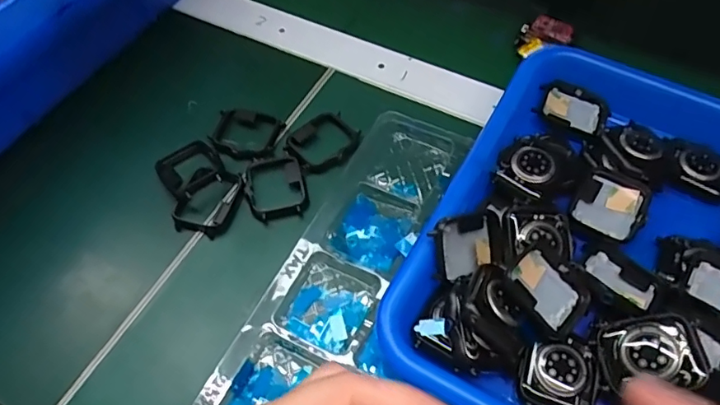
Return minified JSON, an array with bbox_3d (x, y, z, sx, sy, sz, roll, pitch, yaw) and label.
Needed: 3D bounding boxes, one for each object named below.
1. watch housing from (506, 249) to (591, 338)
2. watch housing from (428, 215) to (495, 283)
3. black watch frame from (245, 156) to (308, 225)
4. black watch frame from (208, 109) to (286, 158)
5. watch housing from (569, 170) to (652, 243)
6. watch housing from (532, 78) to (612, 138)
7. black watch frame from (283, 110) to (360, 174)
[{"bbox_3d":[0.094,0.044,0.264,0.041,0.008,0.036,45,58,4],"label":"watch housing"},{"bbox_3d":[0.054,0.023,0.276,0.042,0.006,0.031,-10,90,-35],"label":"watch housing"},{"bbox_3d":[-0.053,-0.009,0.336,0.037,0.008,0.048,-10,57,-6],"label":"black watch frame"},{"bbox_3d":[-0.077,-0.049,0.362,0.046,0.013,0.041,14,57,10],"label":"black watch frame"},{"bbox_3d":[0.142,0.001,0.297,0.037,0.008,0.038,27,61,17],"label":"watch housing"},{"bbox_3d":[0.139,-0.063,0.342,0.044,0.012,0.032,25,60,16],"label":"watch housing"},{"bbox_3d":[-0.024,-0.040,0.352,0.040,0.009,0.047,32,62,19],"label":"black watch frame"}]

